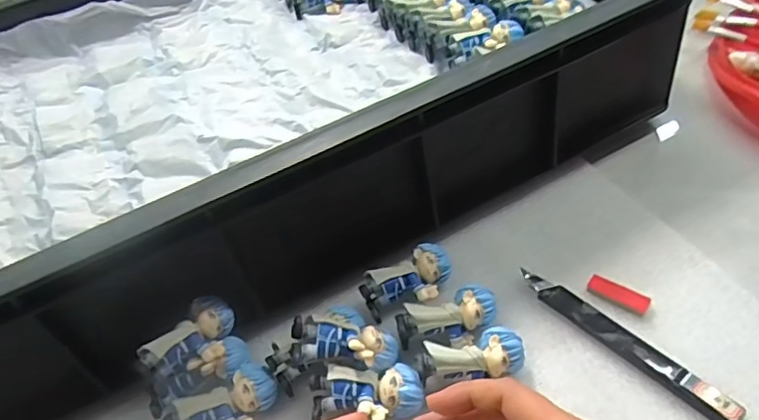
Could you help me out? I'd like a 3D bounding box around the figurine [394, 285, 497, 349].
[{"bbox_3d":[0.042,0.068,0.350,0.061,0.026,0.026,-20,46,-6],"label":"figurine"}]

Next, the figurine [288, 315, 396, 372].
[{"bbox_3d":[-0.019,0.075,0.328,0.061,0.019,0.027,10,50,-6],"label":"figurine"}]

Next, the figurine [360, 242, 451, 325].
[{"bbox_3d":[0.020,0.047,0.376,0.060,0.020,0.033,-28,47,-14],"label":"figurine"}]

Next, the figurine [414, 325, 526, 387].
[{"bbox_3d":[0.052,0.086,0.332,0.061,0.027,0.023,-12,46,1],"label":"figurine"}]

